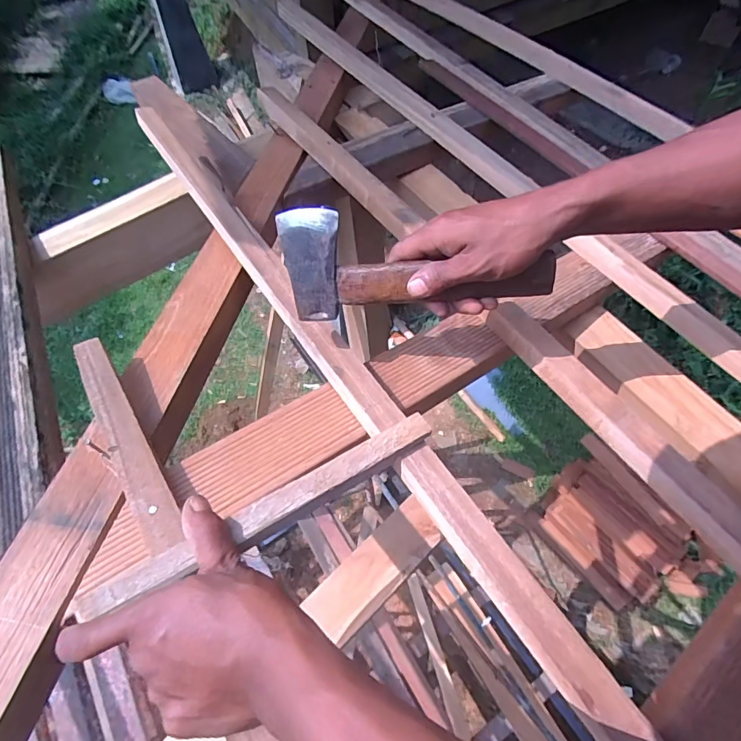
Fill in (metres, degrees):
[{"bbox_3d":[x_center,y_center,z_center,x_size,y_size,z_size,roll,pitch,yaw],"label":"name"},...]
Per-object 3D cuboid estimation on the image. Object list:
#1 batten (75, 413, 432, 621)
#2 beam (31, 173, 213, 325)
[{"bbox_3d":[-0.068,0.104,0.348,0.275,0.011,0.031,-24,62,-24],"label":"batten"},{"bbox_3d":[-0.469,-0.230,0.821,0.330,0.148,0.051,-30,64,-12],"label":"beam"}]

